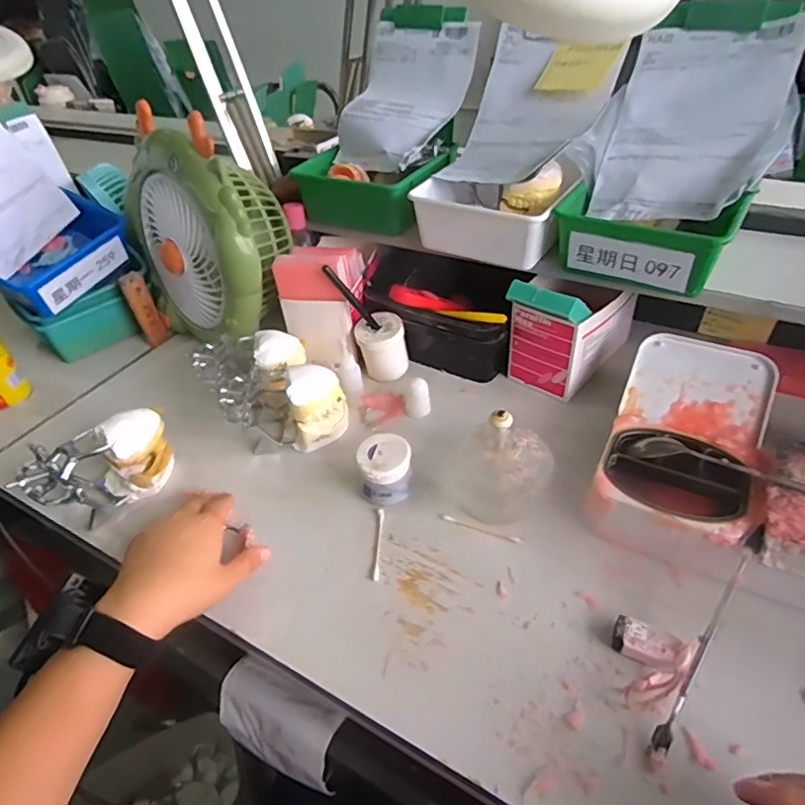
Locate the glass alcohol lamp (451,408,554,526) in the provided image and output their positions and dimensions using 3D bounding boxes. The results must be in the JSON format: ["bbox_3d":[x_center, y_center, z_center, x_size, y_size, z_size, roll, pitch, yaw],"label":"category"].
[{"bbox_3d":[0.088,0.054,0.488,0.085,0.099,0.082,-3,41,3],"label":"glass alcohol lamp"}]

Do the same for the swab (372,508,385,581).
[{"bbox_3d":[-0.021,0.126,0.493,0.006,0.004,0.073,-1,42,5],"label":"swab"}]

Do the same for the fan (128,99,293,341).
[{"bbox_3d":[-0.237,-0.211,0.688,0.236,0.235,0.131,27,51,31],"label":"fan"}]

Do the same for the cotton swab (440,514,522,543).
[{"bbox_3d":[0.071,0.115,0.503,0.078,0.004,0.006,13,45,20],"label":"cotton swab"}]

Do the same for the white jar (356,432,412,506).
[{"bbox_3d":[-0.017,0.066,0.528,0.053,0.047,0.056,-3,41,3],"label":"white jar"}]

